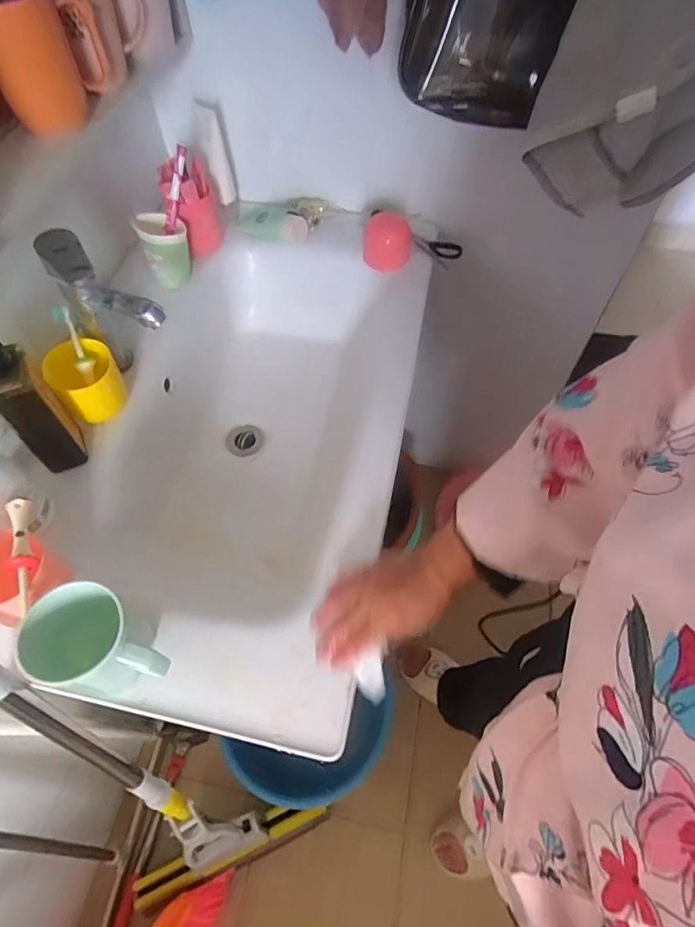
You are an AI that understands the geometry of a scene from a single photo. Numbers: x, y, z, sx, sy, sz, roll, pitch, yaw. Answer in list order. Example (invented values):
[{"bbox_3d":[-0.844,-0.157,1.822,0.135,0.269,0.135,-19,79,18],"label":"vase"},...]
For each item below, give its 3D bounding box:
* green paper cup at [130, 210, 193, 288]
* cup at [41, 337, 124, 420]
[{"bbox_3d":[-0.275,-0.326,0.749,0.068,0.088,0.067,-1,58,1],"label":"green paper cup"},{"bbox_3d":[-0.320,-0.102,0.607,0.075,0.064,0.077,-1,58,1],"label":"cup"}]

